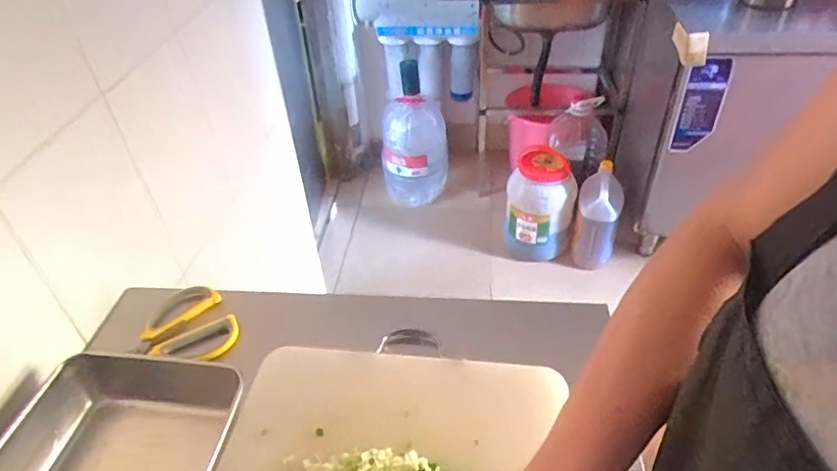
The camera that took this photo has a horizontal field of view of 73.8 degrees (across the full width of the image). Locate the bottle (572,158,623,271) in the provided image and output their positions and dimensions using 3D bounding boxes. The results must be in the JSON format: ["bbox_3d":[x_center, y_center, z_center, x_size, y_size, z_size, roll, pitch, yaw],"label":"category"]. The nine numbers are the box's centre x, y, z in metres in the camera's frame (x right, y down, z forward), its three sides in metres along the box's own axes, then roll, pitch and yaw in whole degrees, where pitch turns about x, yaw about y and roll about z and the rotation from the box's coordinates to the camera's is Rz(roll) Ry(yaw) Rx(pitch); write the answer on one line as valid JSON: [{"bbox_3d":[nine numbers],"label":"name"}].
[{"bbox_3d":[0.562,-0.040,1.765,0.131,0.319,0.153,11,42,16],"label":"bottle"}]

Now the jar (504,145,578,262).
[{"bbox_3d":[0.383,-0.091,1.762,0.210,0.302,0.190,7,41,13],"label":"jar"}]

